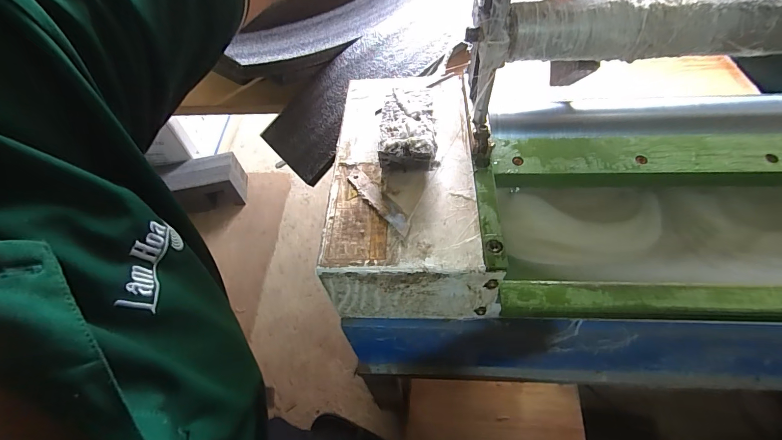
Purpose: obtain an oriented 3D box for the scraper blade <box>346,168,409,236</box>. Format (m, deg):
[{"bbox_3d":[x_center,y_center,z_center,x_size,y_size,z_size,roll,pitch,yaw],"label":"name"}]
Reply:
[{"bbox_3d":[-0.014,-0.022,0.344,0.019,0.006,0.101,-33,57,-18],"label":"scraper blade"}]

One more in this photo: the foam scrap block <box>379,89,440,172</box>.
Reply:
[{"bbox_3d":[0.018,-0.096,0.374,0.058,0.035,0.101,-3,56,2],"label":"foam scrap block"}]

